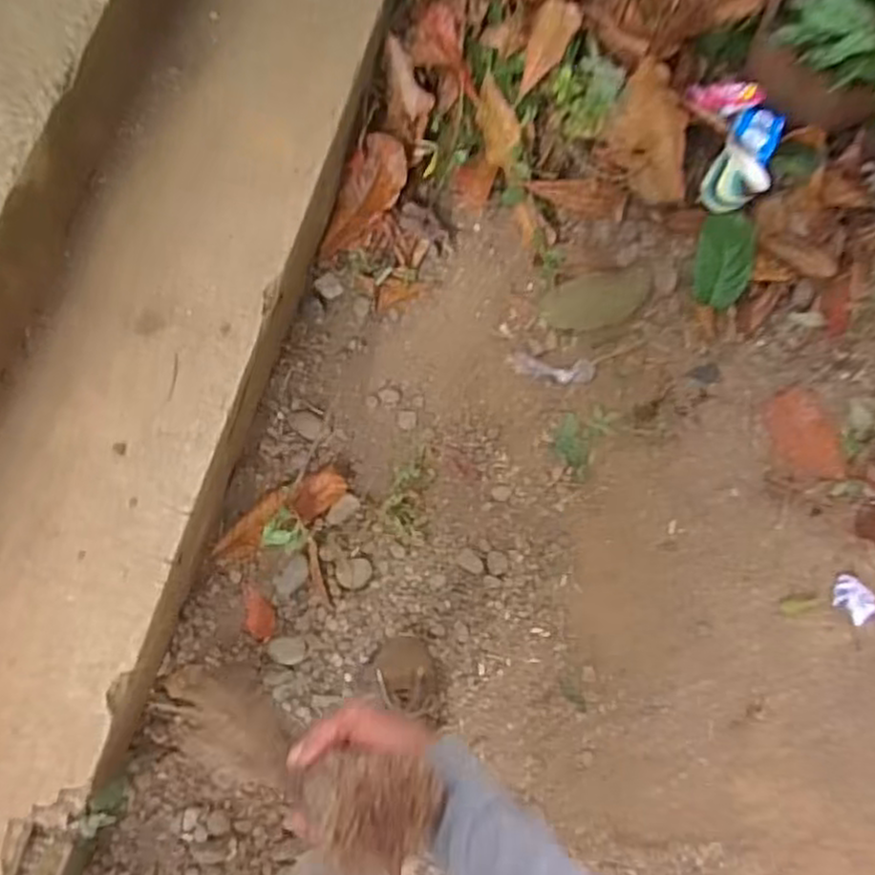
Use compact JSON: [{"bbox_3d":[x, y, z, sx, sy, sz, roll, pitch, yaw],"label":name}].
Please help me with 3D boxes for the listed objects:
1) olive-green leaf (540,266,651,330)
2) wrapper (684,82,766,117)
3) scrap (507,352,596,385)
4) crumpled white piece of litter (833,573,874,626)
[{"bbox_3d":[0.286,-0.246,1.326,0.200,0.008,0.095,-17,80,-8],"label":"olive-green leaf"},{"bbox_3d":[0.514,-0.610,1.343,0.131,0.025,0.055,11,80,21],"label":"wrapper"},{"bbox_3d":[0.200,-0.119,1.301,0.148,0.008,0.045,6,78,-3],"label":"scrap"},{"bbox_3d":[0.705,0.272,1.262,0.074,0.013,0.070,0,60,1],"label":"crumpled white piece of litter"}]

